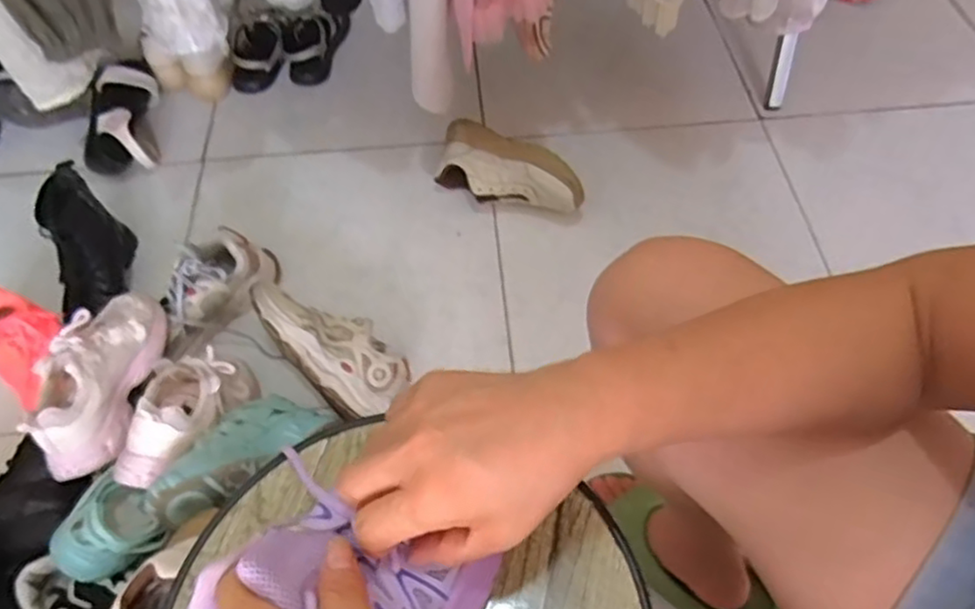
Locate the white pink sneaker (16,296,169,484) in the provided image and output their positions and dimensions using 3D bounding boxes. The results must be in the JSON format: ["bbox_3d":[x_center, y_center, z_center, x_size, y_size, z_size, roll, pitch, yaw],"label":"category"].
[{"bbox_3d":[-0.461,0.077,0.788,0.093,0.076,0.241,3,57,3],"label":"white pink sneaker"}]

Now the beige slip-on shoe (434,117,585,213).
[{"bbox_3d":[0.028,-0.199,1.056,0.250,0.096,0.094,29,62,19],"label":"beige slip-on shoe"}]

